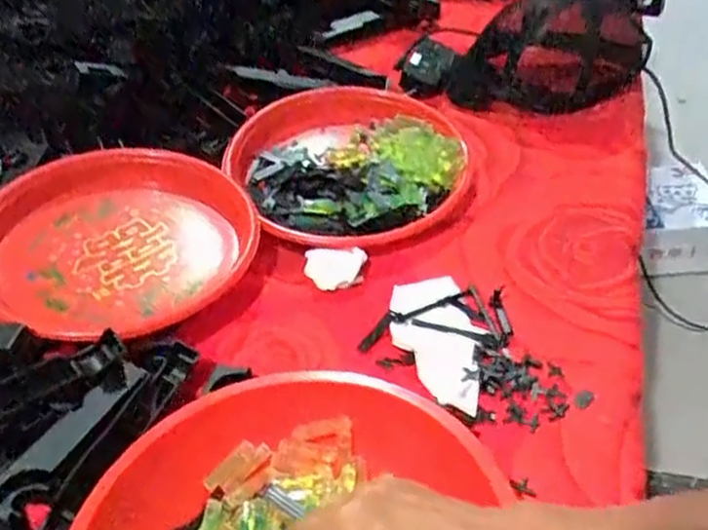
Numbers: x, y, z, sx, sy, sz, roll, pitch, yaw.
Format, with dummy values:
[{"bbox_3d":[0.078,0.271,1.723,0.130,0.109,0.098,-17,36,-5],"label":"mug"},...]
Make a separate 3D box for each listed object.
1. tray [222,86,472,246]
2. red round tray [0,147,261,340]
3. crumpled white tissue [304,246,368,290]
[{"bbox_3d":[-0.008,-0.115,0.757,0.258,0.061,0.263,5,41,14],"label":"tray"},{"bbox_3d":[-0.214,-0.030,0.655,0.233,0.042,0.247,5,47,-5],"label":"red round tray"},{"bbox_3d":[-0.018,0.002,0.660,0.056,0.012,0.043,-4,40,2],"label":"crumpled white tissue"}]

